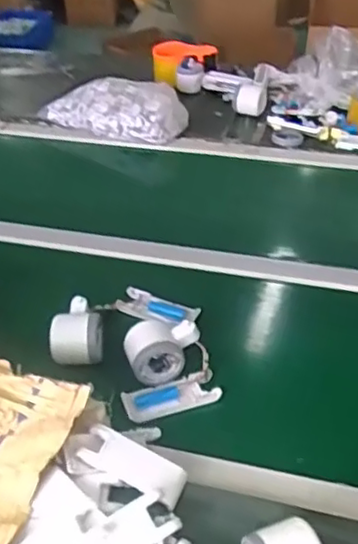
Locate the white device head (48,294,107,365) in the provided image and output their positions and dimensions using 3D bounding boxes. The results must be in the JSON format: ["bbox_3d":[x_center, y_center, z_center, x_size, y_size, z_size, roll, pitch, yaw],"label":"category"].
[{"bbox_3d":[-0.118,0.070,0.752,0.058,0.056,0.080,-4,38,-4],"label":"white device head"}]

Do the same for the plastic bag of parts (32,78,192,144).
[{"bbox_3d":[-0.122,-0.321,1.255,0.296,0.078,0.135,23,44,29],"label":"plastic bag of parts"}]

